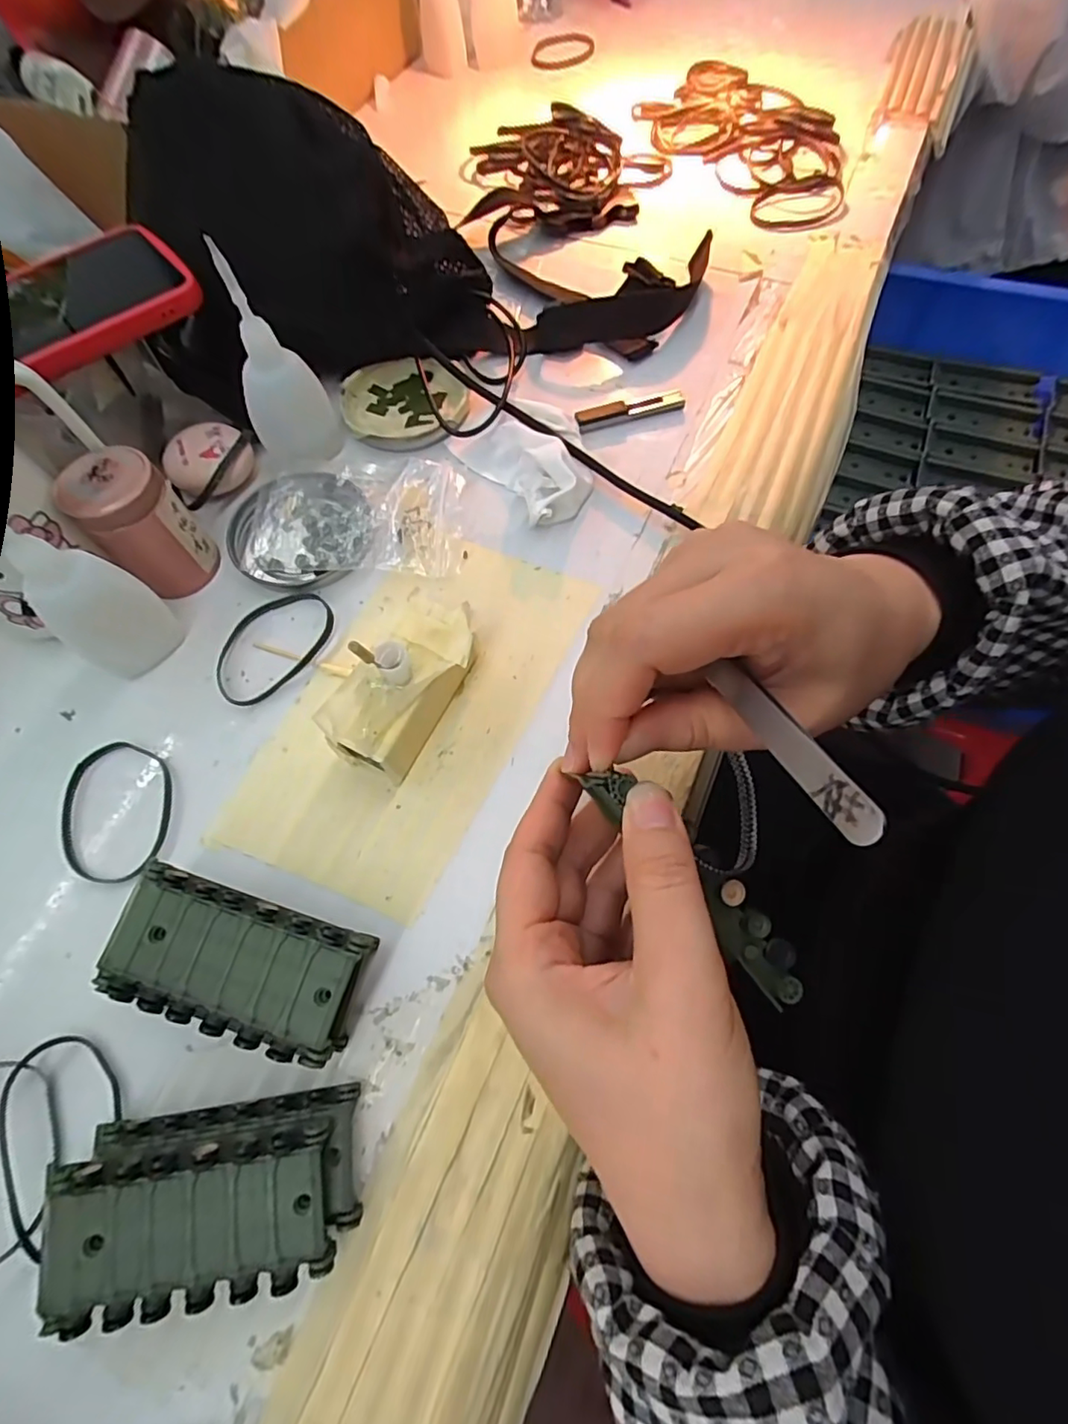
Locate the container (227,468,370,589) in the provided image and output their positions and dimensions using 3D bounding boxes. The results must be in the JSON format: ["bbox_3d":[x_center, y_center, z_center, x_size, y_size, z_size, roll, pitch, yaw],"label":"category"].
[{"bbox_3d":[-0.132,-0.104,0.331,0.081,0.010,0.077,-1,67,2],"label":"container"}]

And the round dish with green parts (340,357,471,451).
[{"bbox_3d":[-0.081,-0.193,0.371,0.077,0.017,0.070,-1,67,2],"label":"round dish with green parts"}]

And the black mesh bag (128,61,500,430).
[{"bbox_3d":[-0.133,-0.278,0.345,0.197,0.117,0.093,-14,67,-4],"label":"black mesh bag"}]

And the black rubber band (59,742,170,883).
[{"bbox_3d":[-0.197,0.046,0.273,0.049,0.004,0.068,-14,67,-4],"label":"black rubber band"}]

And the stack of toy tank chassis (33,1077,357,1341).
[{"bbox_3d":[-0.112,0.167,0.202,0.094,0.028,0.052,-8,66,-1],"label":"stack of toy tank chassis"}]

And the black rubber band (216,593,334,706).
[{"bbox_3d":[-0.137,-0.037,0.307,0.070,0.004,0.048,-41,71,-14],"label":"black rubber band"}]

